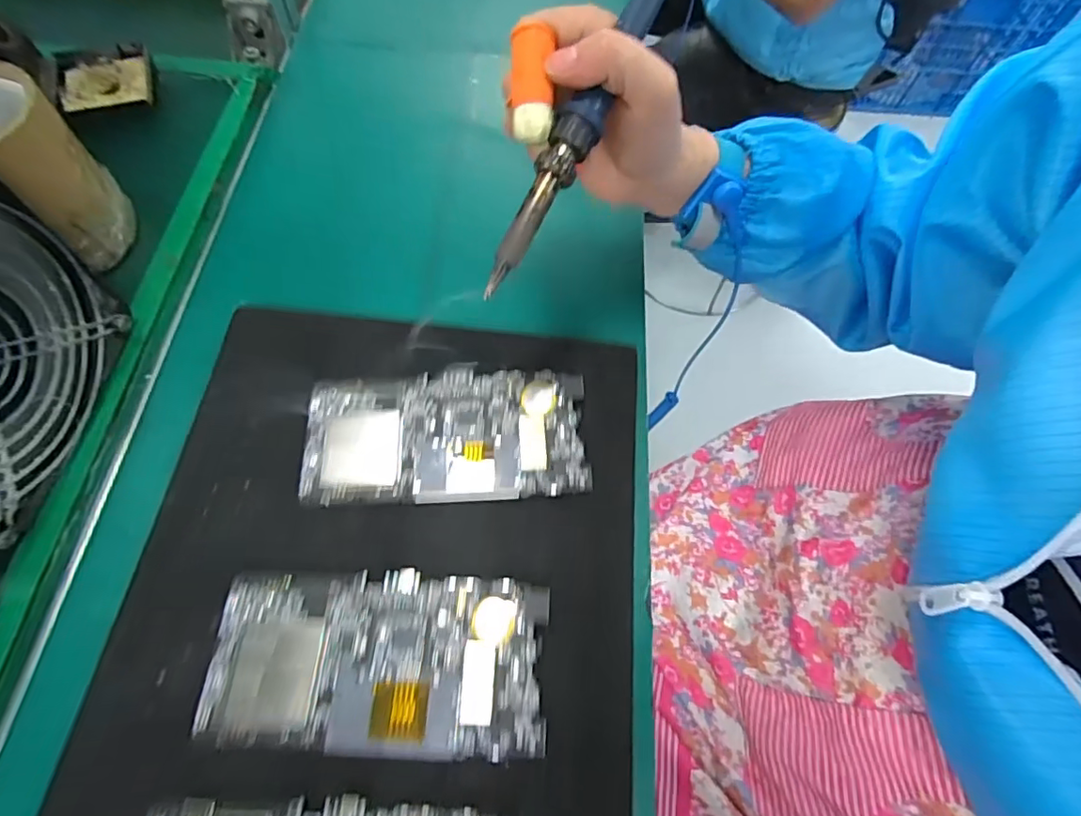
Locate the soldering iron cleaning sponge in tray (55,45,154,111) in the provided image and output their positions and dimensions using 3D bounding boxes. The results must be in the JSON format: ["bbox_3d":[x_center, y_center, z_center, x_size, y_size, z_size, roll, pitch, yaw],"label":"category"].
[{"bbox_3d":[-0.318,-0.242,0.407,0.059,0.012,0.068,-17,67,-11],"label":"soldering iron cleaning sponge in tray"}]

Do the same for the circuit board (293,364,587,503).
[{"bbox_3d":[-0.052,0.013,0.310,0.153,0.005,0.078,-1,65,-4],"label":"circuit board"}]

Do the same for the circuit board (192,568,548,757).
[{"bbox_3d":[-0.075,0.116,0.257,0.152,0.008,0.075,4,65,-1],"label":"circuit board"}]

